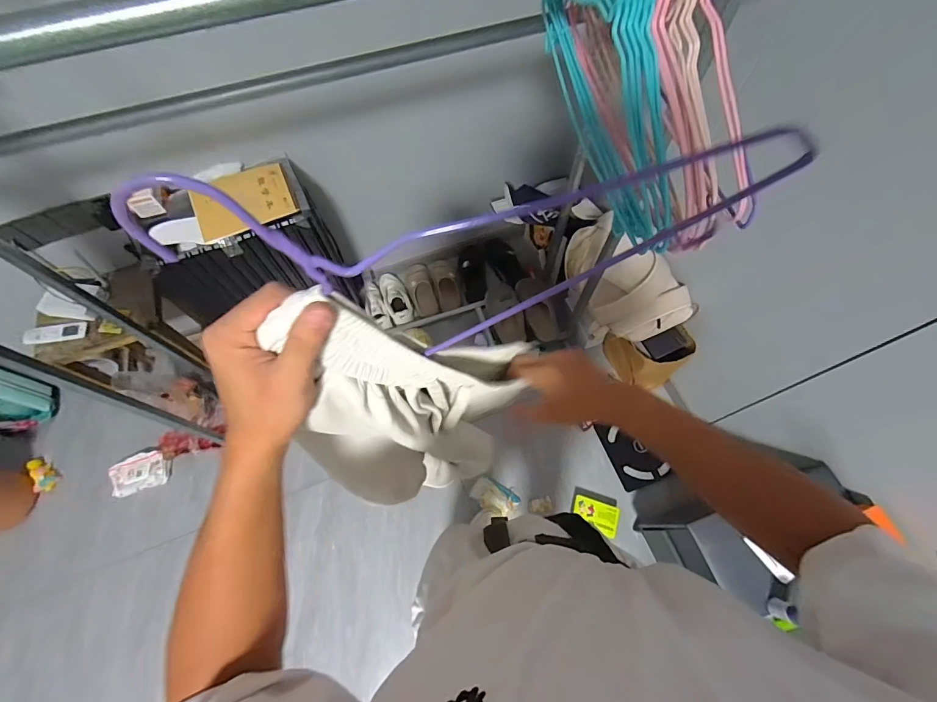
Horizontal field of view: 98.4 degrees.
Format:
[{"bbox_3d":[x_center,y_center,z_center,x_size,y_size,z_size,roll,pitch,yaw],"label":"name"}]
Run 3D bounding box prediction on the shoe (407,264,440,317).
[{"bbox_3d":[-0.206,-0.279,1.809,0.104,0.088,0.250,-16,67,-6],"label":"shoe"}]

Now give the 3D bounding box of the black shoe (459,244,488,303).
[{"bbox_3d":[0.023,-0.353,1.839,0.124,0.059,0.258,-10,98,-12],"label":"black shoe"}]

